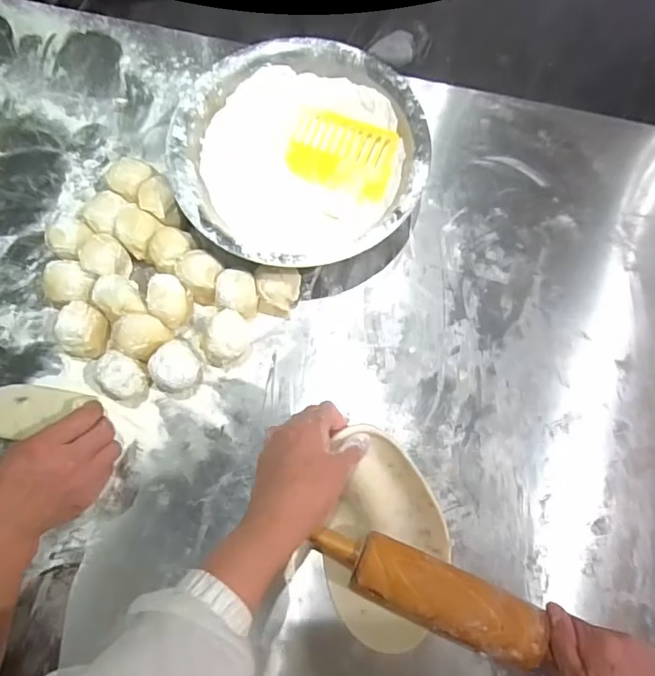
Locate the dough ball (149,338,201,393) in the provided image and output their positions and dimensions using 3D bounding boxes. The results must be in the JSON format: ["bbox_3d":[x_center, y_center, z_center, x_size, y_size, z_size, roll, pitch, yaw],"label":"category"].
[{"bbox_3d":[-0.159,0.034,0.538,0.045,0.055,0.052,-29,76,-8],"label":"dough ball"}]

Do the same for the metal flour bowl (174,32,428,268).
[{"bbox_3d":[-0.031,-0.199,0.589,0.269,0.084,0.271,0,74,0],"label":"metal flour bowl"}]

